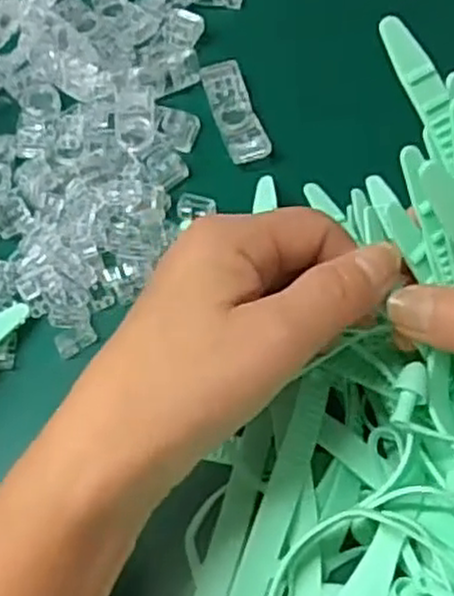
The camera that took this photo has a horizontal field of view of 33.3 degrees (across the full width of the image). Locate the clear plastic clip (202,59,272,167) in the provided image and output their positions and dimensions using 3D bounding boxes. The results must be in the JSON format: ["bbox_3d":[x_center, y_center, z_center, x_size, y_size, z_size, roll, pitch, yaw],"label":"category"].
[{"bbox_3d":[0.004,-0.093,0.374,0.019,0.005,0.060,-16,63,-4],"label":"clear plastic clip"}]

